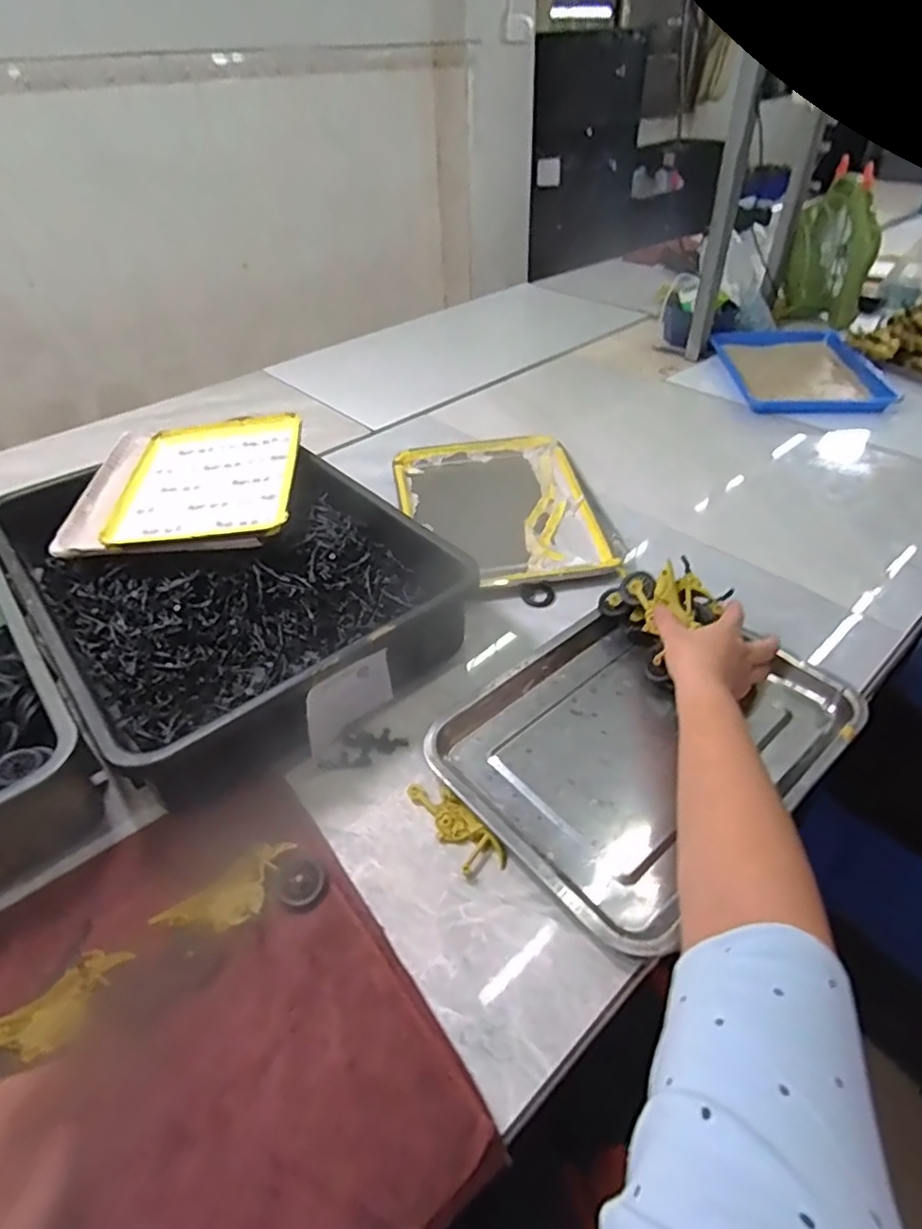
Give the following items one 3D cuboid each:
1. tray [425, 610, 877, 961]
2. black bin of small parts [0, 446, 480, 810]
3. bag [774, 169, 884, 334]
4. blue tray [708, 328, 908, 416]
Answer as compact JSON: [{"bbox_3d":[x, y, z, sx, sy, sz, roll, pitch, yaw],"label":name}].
[{"bbox_3d":[0.163,0.105,0.570,0.335,0.027,0.265,-31,49,-28],"label":"tray"},{"bbox_3d":[-0.264,-0.049,0.706,0.361,0.106,0.511,-31,49,-28],"label":"black bin of small parts"},{"bbox_3d":[0.783,-0.762,1.317,0.162,0.246,0.135,15,45,18],"label":"bag"},{"bbox_3d":[0.646,-0.473,1.188,0.264,0.024,0.369,3,42,6],"label":"blue tray"}]

